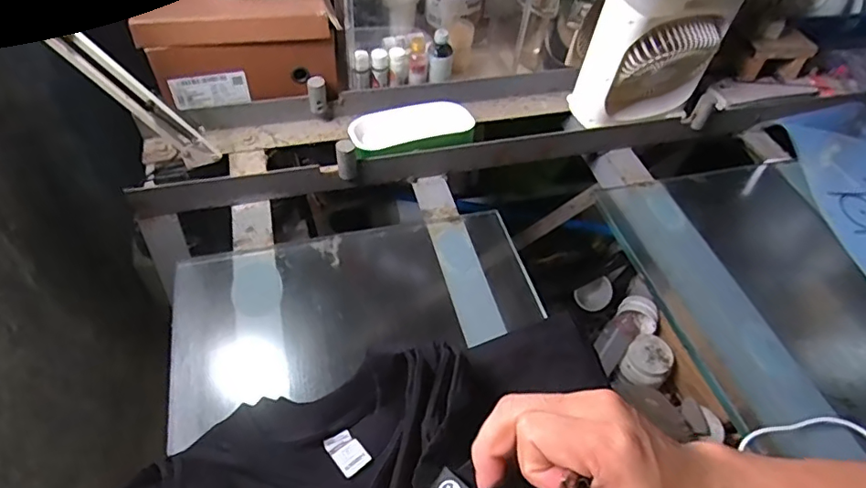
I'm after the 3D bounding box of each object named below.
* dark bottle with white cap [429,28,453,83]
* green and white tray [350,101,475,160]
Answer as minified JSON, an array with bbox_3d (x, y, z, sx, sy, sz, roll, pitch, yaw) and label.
[{"bbox_3d":[0.014,-0.295,0.834,0.036,0.080,0.033,4,50,-1],"label":"dark bottle with white cap"},{"bbox_3d":[-0.030,-0.167,0.772,0.173,0.020,0.096,-11,52,-13],"label":"green and white tray"}]

